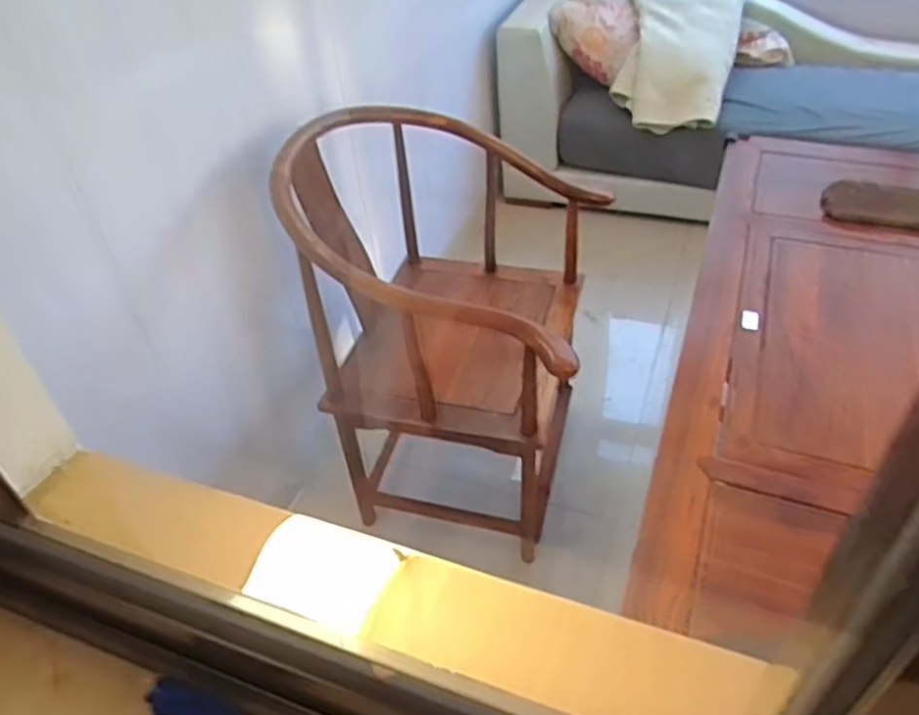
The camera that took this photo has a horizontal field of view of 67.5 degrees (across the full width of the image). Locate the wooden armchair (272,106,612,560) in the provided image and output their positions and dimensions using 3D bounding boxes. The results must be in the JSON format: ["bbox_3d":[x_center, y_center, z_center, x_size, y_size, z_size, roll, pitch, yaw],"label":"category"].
[{"bbox_3d":[-0.028,-0.074,1.487,0.540,0.788,0.587,6,43,11],"label":"wooden armchair"}]

